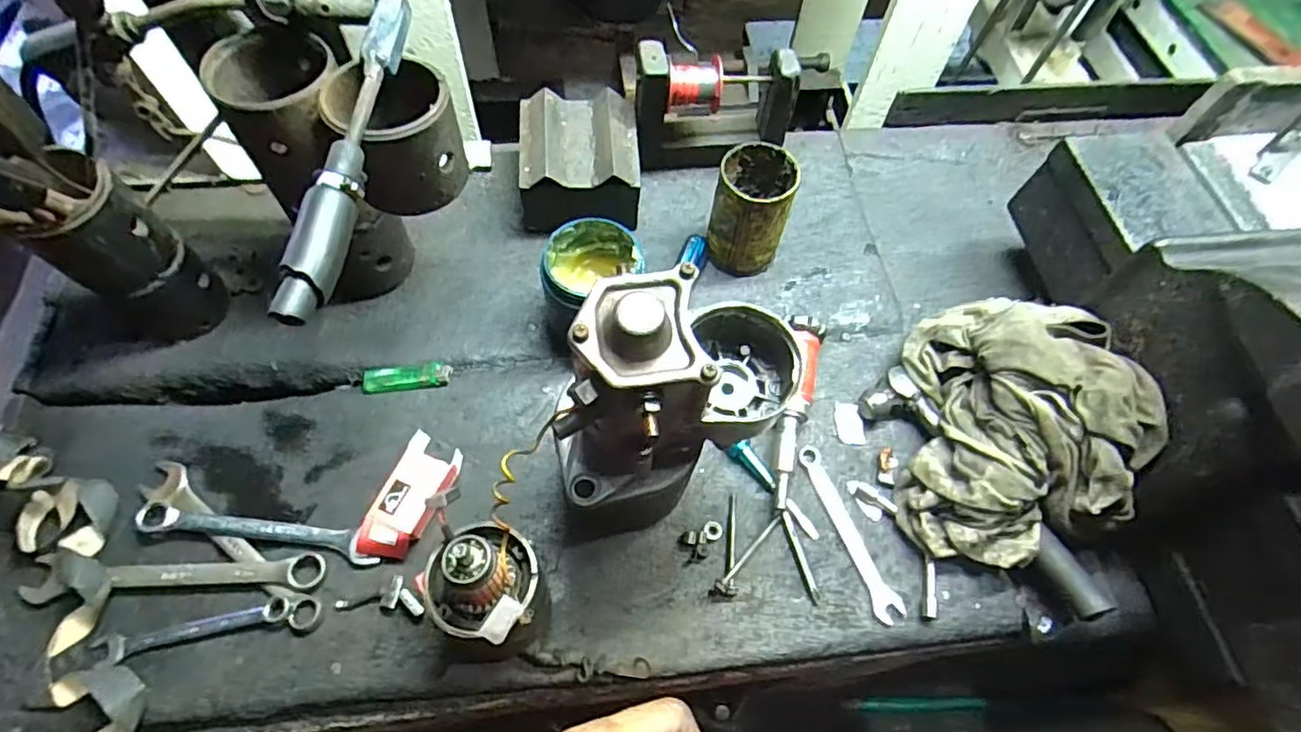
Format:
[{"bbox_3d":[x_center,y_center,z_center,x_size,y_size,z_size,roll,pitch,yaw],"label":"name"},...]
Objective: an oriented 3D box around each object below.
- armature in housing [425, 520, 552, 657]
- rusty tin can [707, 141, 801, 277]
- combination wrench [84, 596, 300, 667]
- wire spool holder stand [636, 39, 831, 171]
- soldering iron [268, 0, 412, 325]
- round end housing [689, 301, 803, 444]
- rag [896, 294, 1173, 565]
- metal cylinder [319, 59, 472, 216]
[{"bbox_3d":[-0.114,0.157,0.434,0.077,0.155,0.076,1,62,-2],"label":"armature in housing"},{"bbox_3d":[0.101,-0.155,0.630,0.071,0.114,0.087,17,62,6],"label":"rusty tin can"},{"bbox_3d":[-0.356,0.205,0.484,0.146,0.010,0.022,-10,63,-8],"label":"combination wrench"},{"bbox_3d":[0.063,-0.276,0.661,0.179,0.132,0.060,-6,62,-6],"label":"wire spool holder stand"},{"bbox_3d":[-0.192,-0.148,0.406,0.028,0.030,0.267,4,62,0],"label":"soldering iron"},{"bbox_3d":[0.059,0.000,0.405,0.064,0.055,0.069,-11,63,-9],"label":"round end housing"},{"bbox_3d":[0.305,0.044,0.514,0.146,0.112,0.216,10,62,3],"label":"rag"},{"bbox_3d":[-0.188,-0.172,0.465,0.084,0.080,0.081,1,62,-2],"label":"metal cylinder"}]

